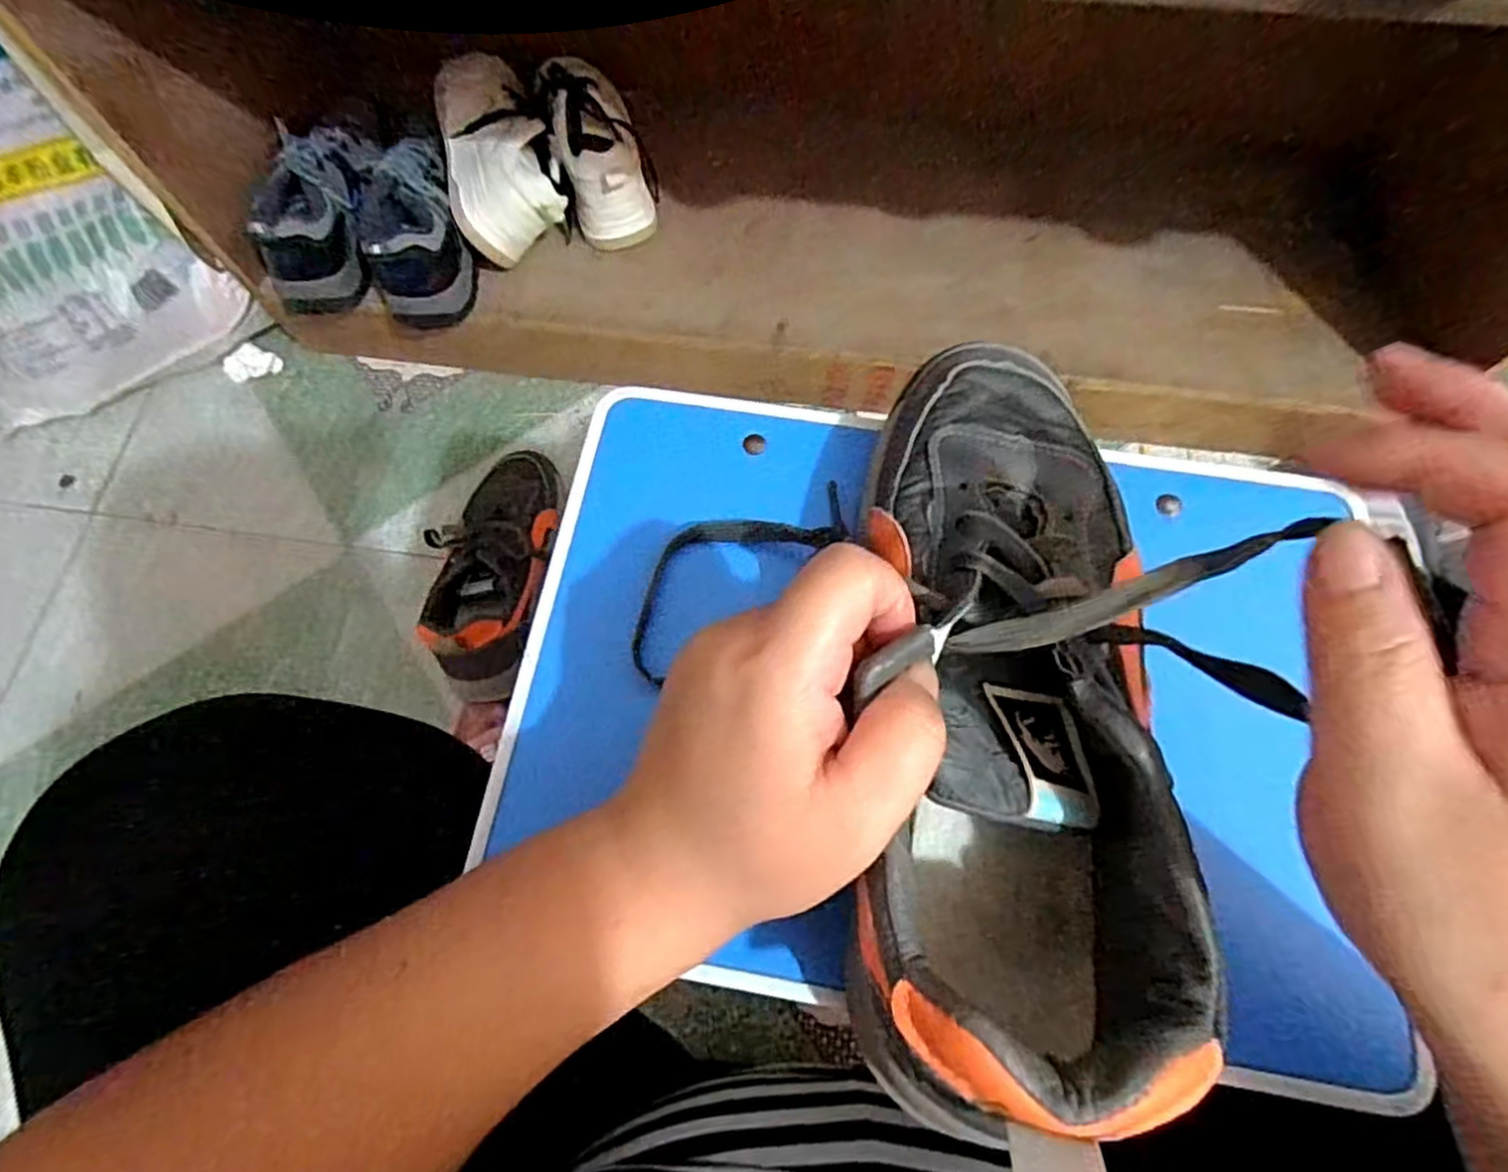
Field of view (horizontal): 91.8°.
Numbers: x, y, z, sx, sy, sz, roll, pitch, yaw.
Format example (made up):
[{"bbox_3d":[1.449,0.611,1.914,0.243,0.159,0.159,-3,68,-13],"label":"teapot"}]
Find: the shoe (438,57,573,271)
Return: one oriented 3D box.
[{"bbox_3d":[-0.264,-0.446,0.766,0.111,0.091,0.228,-17,71,-5],"label":"shoe"}]

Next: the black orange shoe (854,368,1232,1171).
[{"bbox_3d":[0.082,0.017,0.238,0.083,0.083,0.239,4,68,3],"label":"black orange shoe"}]

